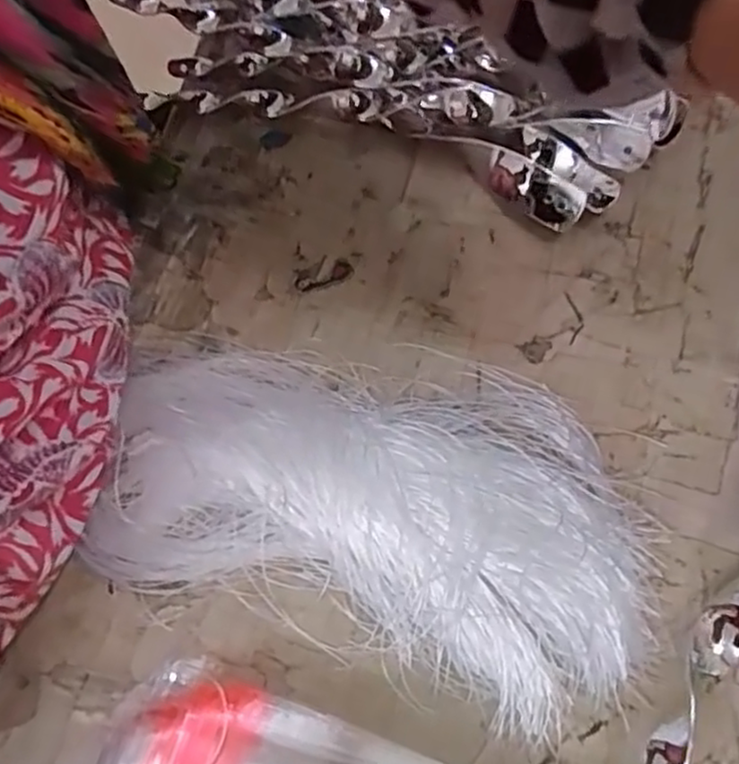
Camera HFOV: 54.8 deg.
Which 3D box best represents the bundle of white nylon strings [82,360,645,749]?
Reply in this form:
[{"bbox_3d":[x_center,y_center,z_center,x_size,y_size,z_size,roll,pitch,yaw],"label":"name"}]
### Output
[{"bbox_3d":[0.002,0.051,0.315,0.239,0.017,0.132,18,73,6],"label":"bundle of white nylon strings"}]

